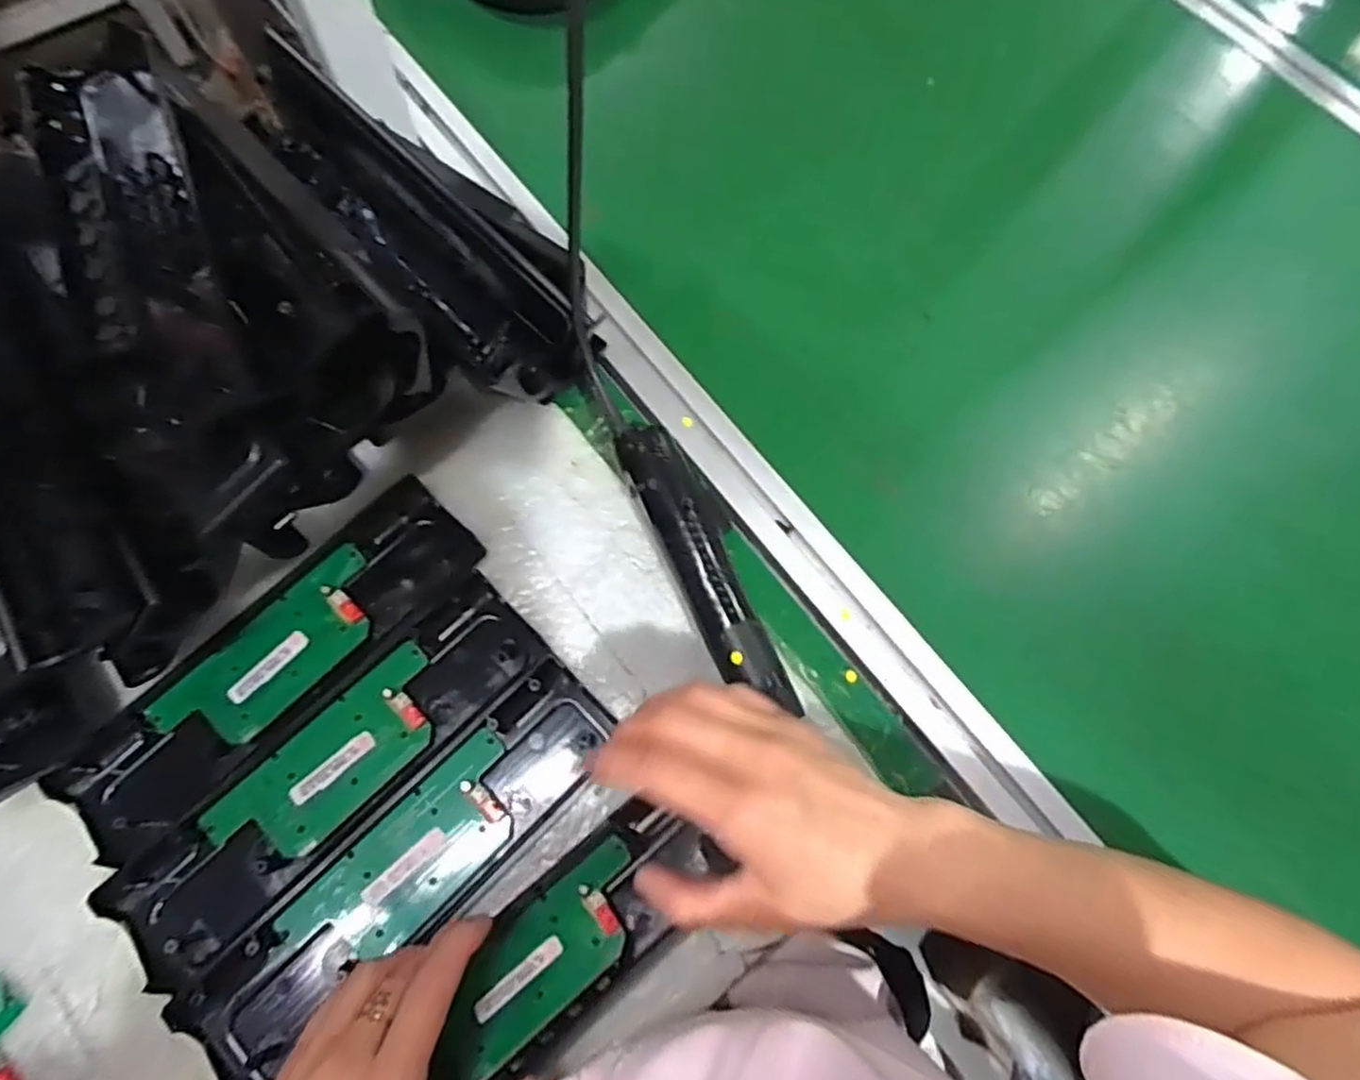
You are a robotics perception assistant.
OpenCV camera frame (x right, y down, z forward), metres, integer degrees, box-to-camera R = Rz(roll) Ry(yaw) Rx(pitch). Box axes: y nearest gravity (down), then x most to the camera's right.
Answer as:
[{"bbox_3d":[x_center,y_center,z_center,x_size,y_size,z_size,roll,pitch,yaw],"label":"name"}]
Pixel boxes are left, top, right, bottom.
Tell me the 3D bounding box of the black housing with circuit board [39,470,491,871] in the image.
[{"bbox_3d":[-0.224,0.065,0.418,0.073,0.018,0.241,43,73,13],"label":"black housing with circuit board"}]

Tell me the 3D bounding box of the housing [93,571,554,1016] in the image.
[{"bbox_3d":[-0.183,0.123,0.400,0.078,0.014,0.243,41,73,12],"label":"housing"}]

